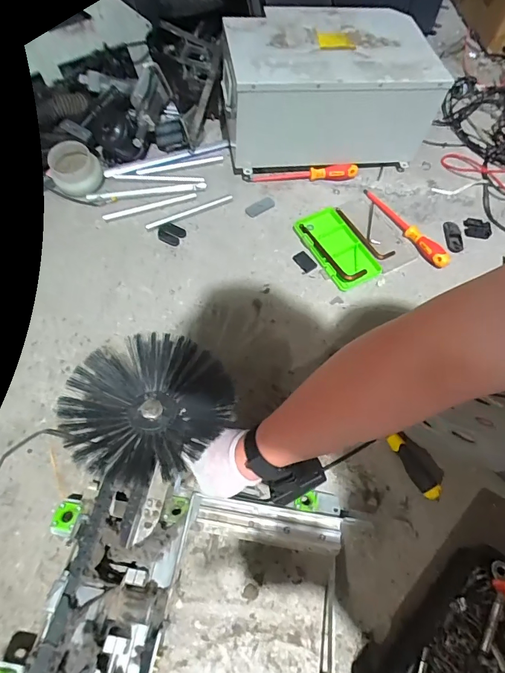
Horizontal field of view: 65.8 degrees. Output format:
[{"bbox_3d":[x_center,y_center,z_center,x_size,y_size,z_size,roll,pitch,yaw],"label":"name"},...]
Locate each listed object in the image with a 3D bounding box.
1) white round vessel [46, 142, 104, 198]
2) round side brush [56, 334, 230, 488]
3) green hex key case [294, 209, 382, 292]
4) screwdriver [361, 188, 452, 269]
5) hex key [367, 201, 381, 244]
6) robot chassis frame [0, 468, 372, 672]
[{"bbox_3d":[-0.372,-0.353,0.824,0.097,0.068,0.097,1,62,-2],"label":"white round vessel"},{"bbox_3d":[-0.142,0.090,0.538,0.199,0.066,0.208,1,61,-2],"label":"round side brush"},{"bbox_3d":[0.173,-0.188,0.804,0.114,0.027,0.194,-21,65,-13],"label":"green hex key case"},{"bbox_3d":[0.330,-0.240,0.837,0.036,0.029,0.244,-28,67,-16],"label":"screwdriver"},{"bbox_3d":[0.268,-0.249,0.859,0.028,0.010,0.119,10,62,2],"label":"hex key"},{"bbox_3d":[-0.066,0.327,0.457,0.394,0.138,0.333,13,63,4],"label":"robot chassis frame"}]

